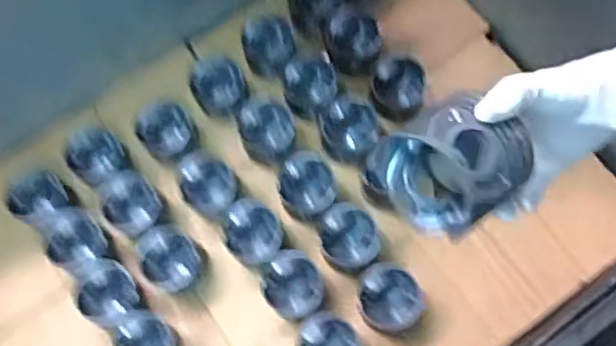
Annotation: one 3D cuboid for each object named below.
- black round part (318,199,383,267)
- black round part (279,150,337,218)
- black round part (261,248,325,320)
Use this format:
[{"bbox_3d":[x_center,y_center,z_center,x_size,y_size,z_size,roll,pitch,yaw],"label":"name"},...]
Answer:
[{"bbox_3d":[0.060,0.097,0.994,0.088,0.050,0.101,-32,72,-8],"label":"black round part"},{"bbox_3d":[-0.002,0.023,1.021,0.088,0.056,0.096,-1,71,2],"label":"black round part"},{"bbox_3d":[-0.021,0.168,0.980,0.088,0.053,0.096,-1,71,2],"label":"black round part"}]

